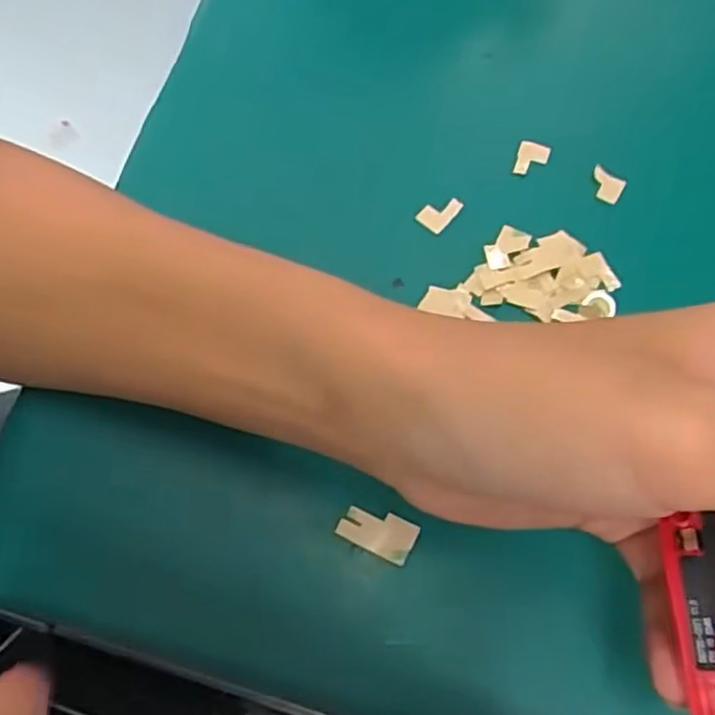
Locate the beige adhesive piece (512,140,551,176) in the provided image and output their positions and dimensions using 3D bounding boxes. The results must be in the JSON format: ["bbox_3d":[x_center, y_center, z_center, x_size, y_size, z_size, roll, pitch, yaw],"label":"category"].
[{"bbox_3d":[0.077,-0.087,0.318,0.013,0.004,0.016,19,72,6],"label":"beige adhesive piece"}]

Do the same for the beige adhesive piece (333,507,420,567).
[{"bbox_3d":[0.007,0.063,0.263,0.028,0.004,0.015,24,72,8],"label":"beige adhesive piece"}]

